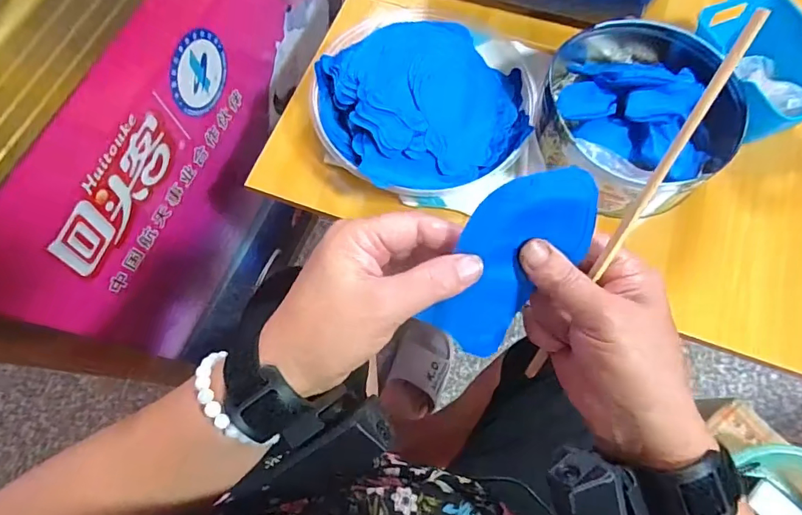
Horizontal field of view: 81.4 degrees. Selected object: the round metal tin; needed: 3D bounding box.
[{"bbox_3d":[0.246,-0.165,0.496,0.223,0.063,0.219,0,70,0],"label":"round metal tin"}]

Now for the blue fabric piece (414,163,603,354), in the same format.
[{"bbox_3d":[0.060,0.002,0.260,0.065,0.007,0.116,29,106,-24],"label":"blue fabric piece"}]

